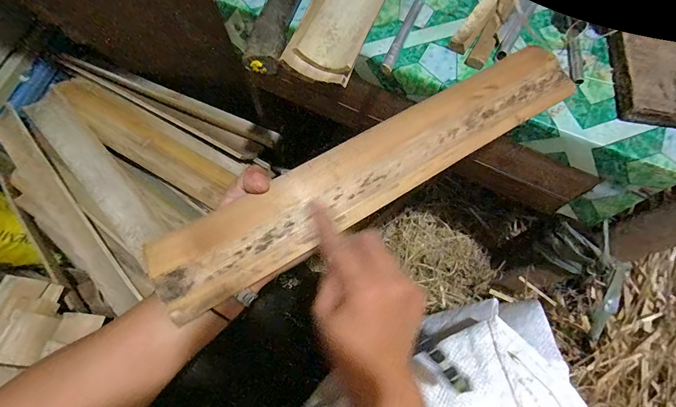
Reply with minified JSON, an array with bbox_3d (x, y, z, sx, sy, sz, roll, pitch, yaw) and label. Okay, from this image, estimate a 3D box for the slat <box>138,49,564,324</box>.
[{"bbox_3d":[0.042,-0.040,0.303,0.421,0.017,0.072,-30,68,-12],"label":"slat"}]

